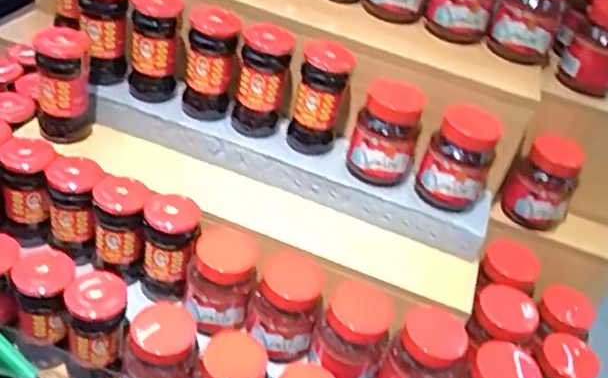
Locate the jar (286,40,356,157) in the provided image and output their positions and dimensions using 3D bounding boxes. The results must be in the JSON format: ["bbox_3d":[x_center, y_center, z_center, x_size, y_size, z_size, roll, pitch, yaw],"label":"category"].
[{"bbox_3d":[0.020,-0.115,0.831,0.071,0.137,0.068,4,32,-2],"label":"jar"}]

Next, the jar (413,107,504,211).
[{"bbox_3d":[0.189,-0.036,0.797,0.093,0.116,0.070,11,32,9],"label":"jar"}]

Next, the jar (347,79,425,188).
[{"bbox_3d":[0.102,-0.068,0.811,0.077,0.112,0.077,4,32,-2],"label":"jar"}]

